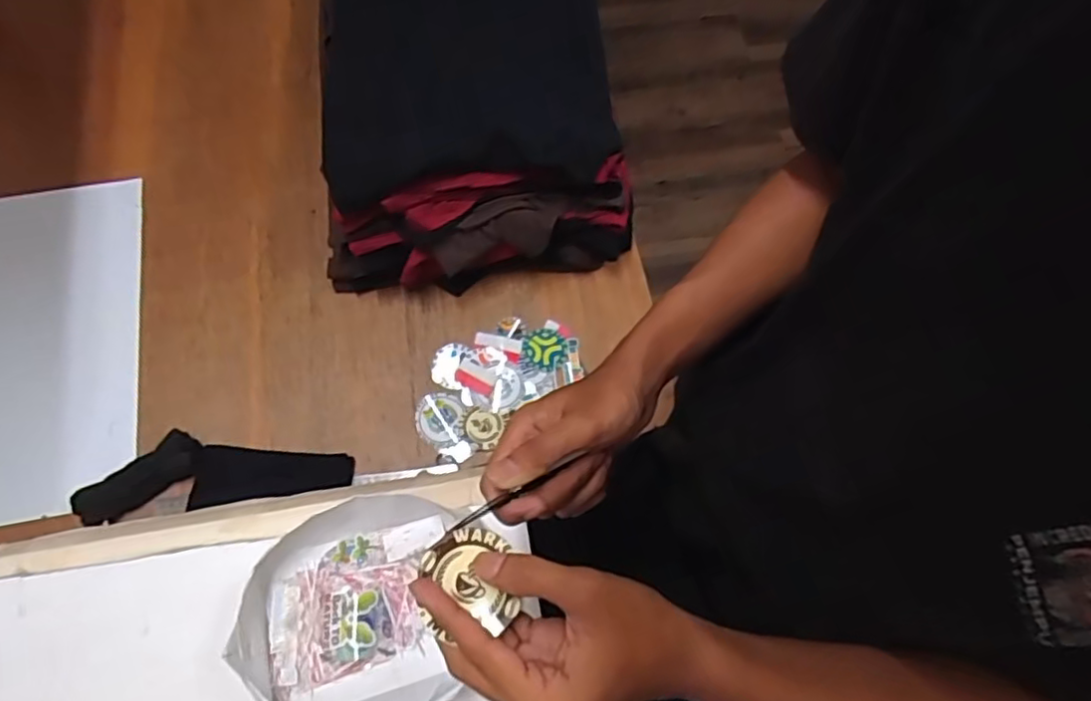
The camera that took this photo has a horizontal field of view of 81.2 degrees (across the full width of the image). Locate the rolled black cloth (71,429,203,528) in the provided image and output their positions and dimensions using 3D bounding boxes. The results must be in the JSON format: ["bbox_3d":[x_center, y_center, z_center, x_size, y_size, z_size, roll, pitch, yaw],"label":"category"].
[{"bbox_3d":[-0.432,0.138,0.674,0.129,0.030,0.052,-34,74,-13],"label":"rolled black cloth"}]

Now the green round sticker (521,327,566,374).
[{"bbox_3d":[-0.001,-0.001,0.761,0.053,0.004,0.056,2,67,-5],"label":"green round sticker"}]

